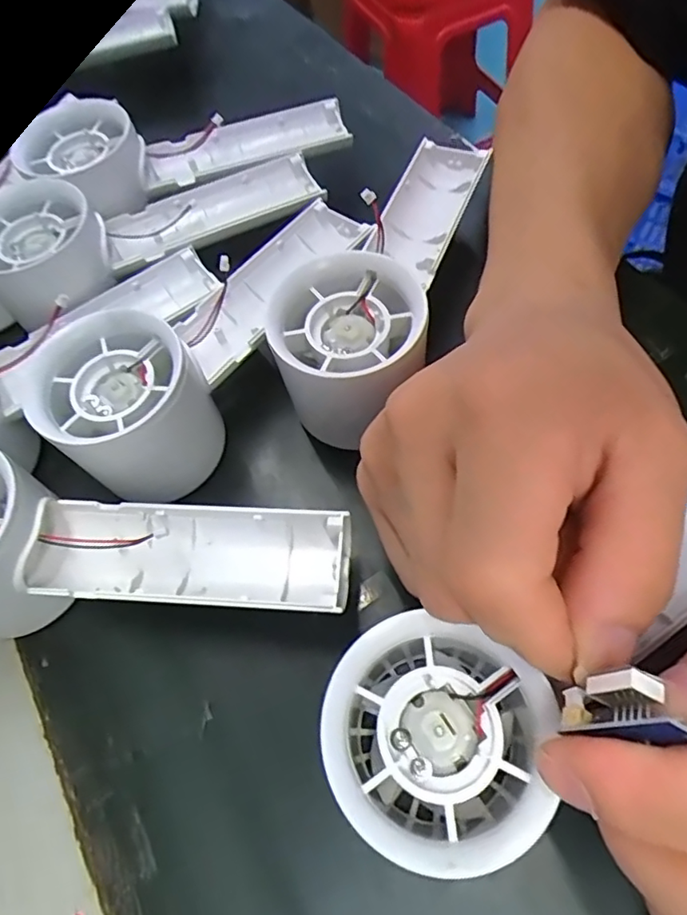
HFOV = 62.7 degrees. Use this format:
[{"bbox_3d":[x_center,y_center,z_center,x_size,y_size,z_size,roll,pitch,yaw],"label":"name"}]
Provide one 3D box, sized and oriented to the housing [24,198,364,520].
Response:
[{"bbox_3d":[-0.057,-0.056,0.236,0.080,0.054,0.154,30,70,19],"label":"housing"}]

